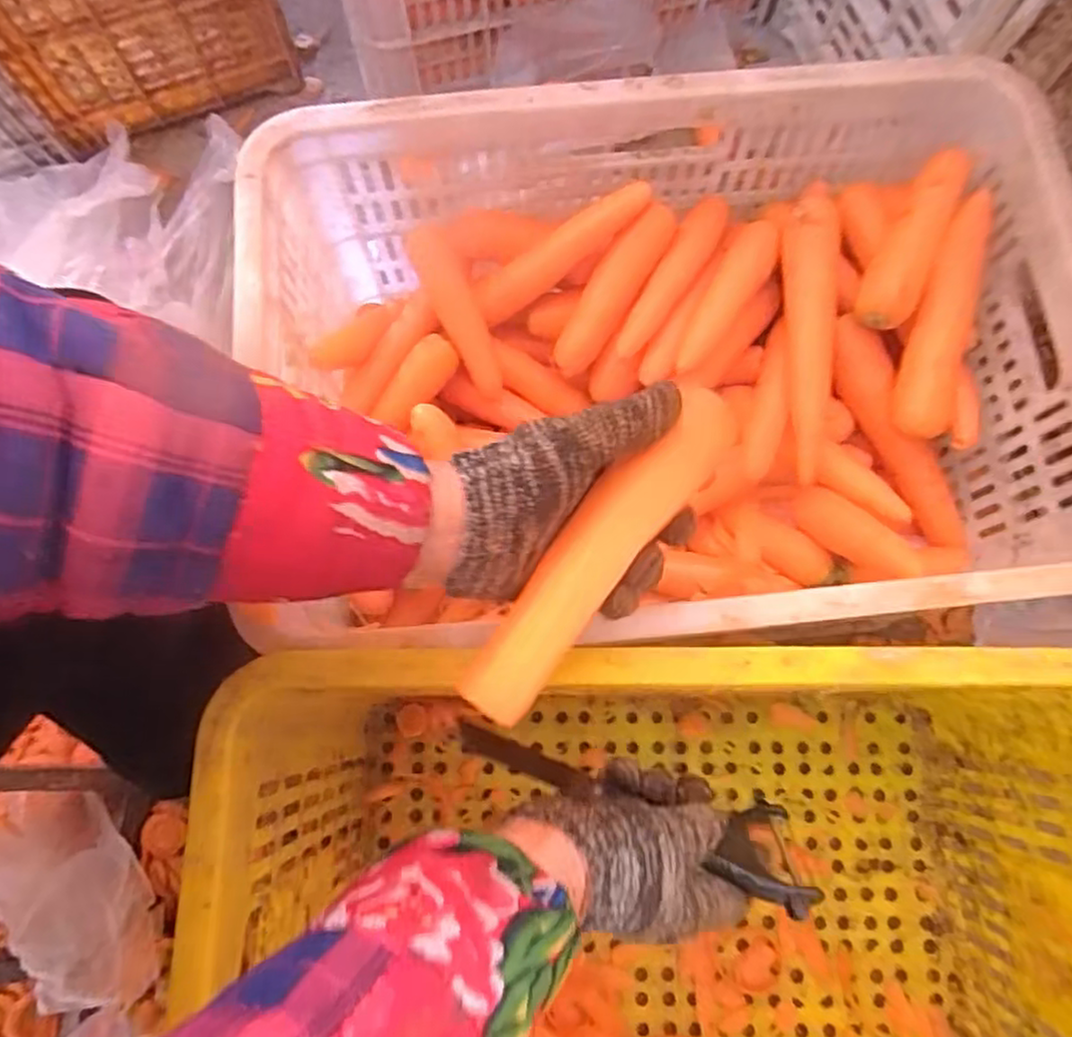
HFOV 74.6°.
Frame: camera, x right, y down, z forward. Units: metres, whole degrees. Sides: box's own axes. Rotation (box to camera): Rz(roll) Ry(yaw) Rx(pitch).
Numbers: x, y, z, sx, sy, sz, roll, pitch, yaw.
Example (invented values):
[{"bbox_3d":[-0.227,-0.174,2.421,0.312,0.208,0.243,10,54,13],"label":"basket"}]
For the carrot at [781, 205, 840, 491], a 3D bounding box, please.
[{"bbox_3d":[0.207,-0.134,0.534,0.032,0.027,0.204,-4,100,-1],"label":"carrot"}]

